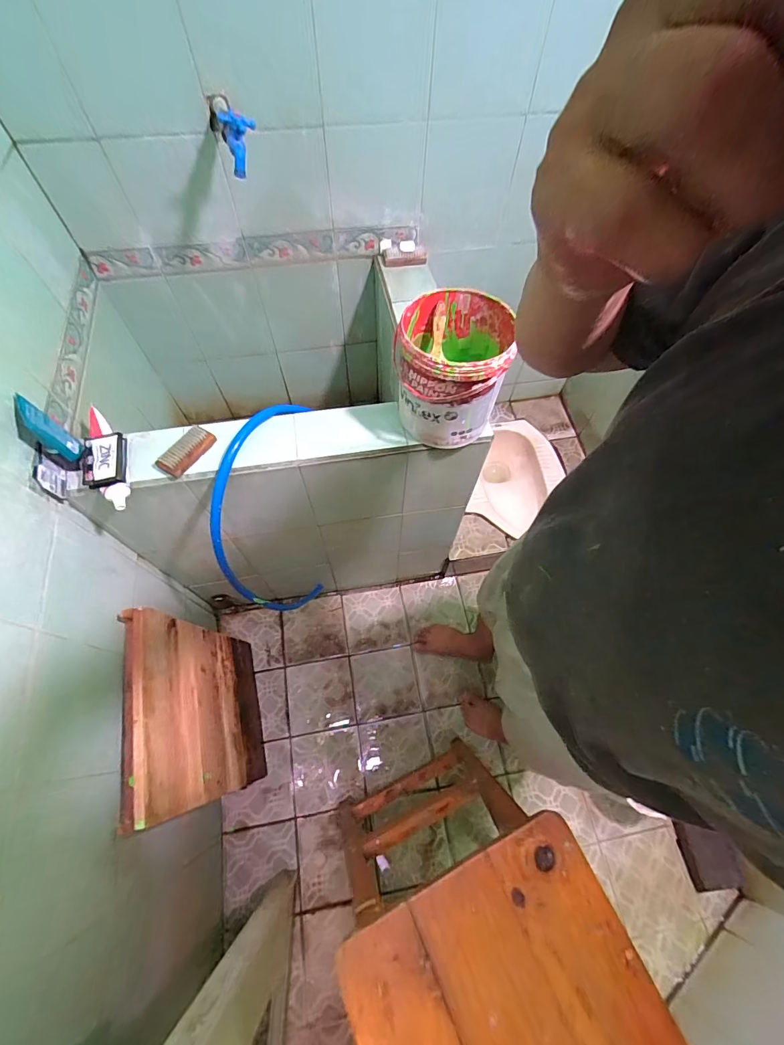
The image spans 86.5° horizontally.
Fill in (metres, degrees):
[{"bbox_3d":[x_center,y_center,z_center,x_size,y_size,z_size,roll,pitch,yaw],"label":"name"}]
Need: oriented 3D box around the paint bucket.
[{"bbox_3d":[0.097,-0.253,0.704,0.186,0.183,0.182,12,63,3],"label":"paint bucket"}]

